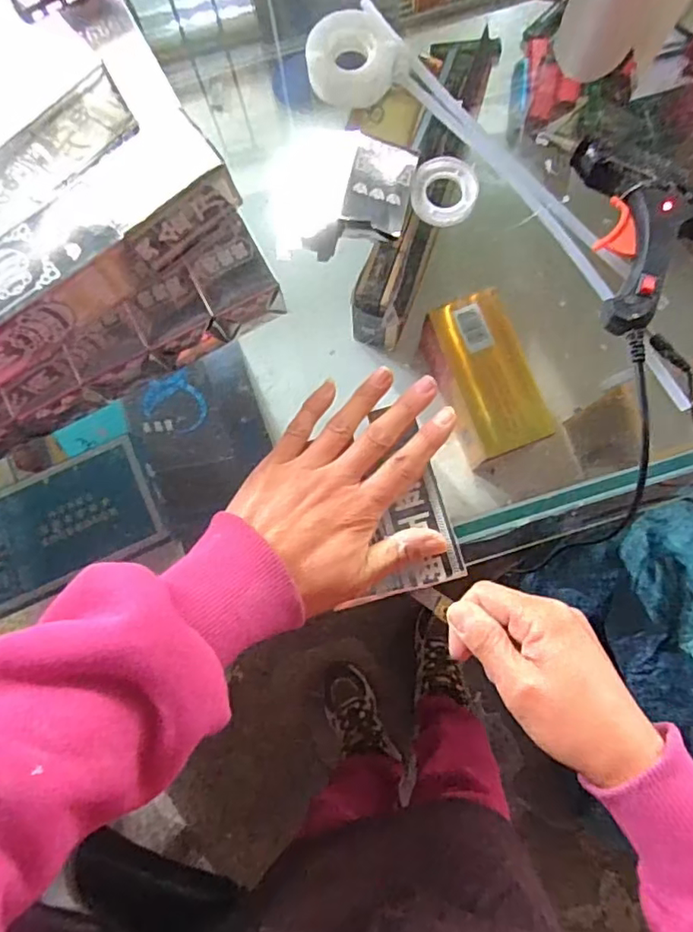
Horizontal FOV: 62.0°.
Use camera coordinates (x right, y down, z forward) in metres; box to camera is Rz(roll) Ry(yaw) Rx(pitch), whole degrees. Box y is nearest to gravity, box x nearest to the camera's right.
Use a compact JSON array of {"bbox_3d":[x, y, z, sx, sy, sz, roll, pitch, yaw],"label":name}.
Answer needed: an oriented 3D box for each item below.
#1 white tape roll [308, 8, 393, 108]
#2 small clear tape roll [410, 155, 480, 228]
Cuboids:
[{"bbox_3d":[0.000,-0.269,0.381,0.052,0.021,0.057,0,83,2],"label":"white tape roll"},{"bbox_3d":[0.064,-0.179,0.377,0.043,0.010,0.043,0,83,2],"label":"small clear tape roll"}]

